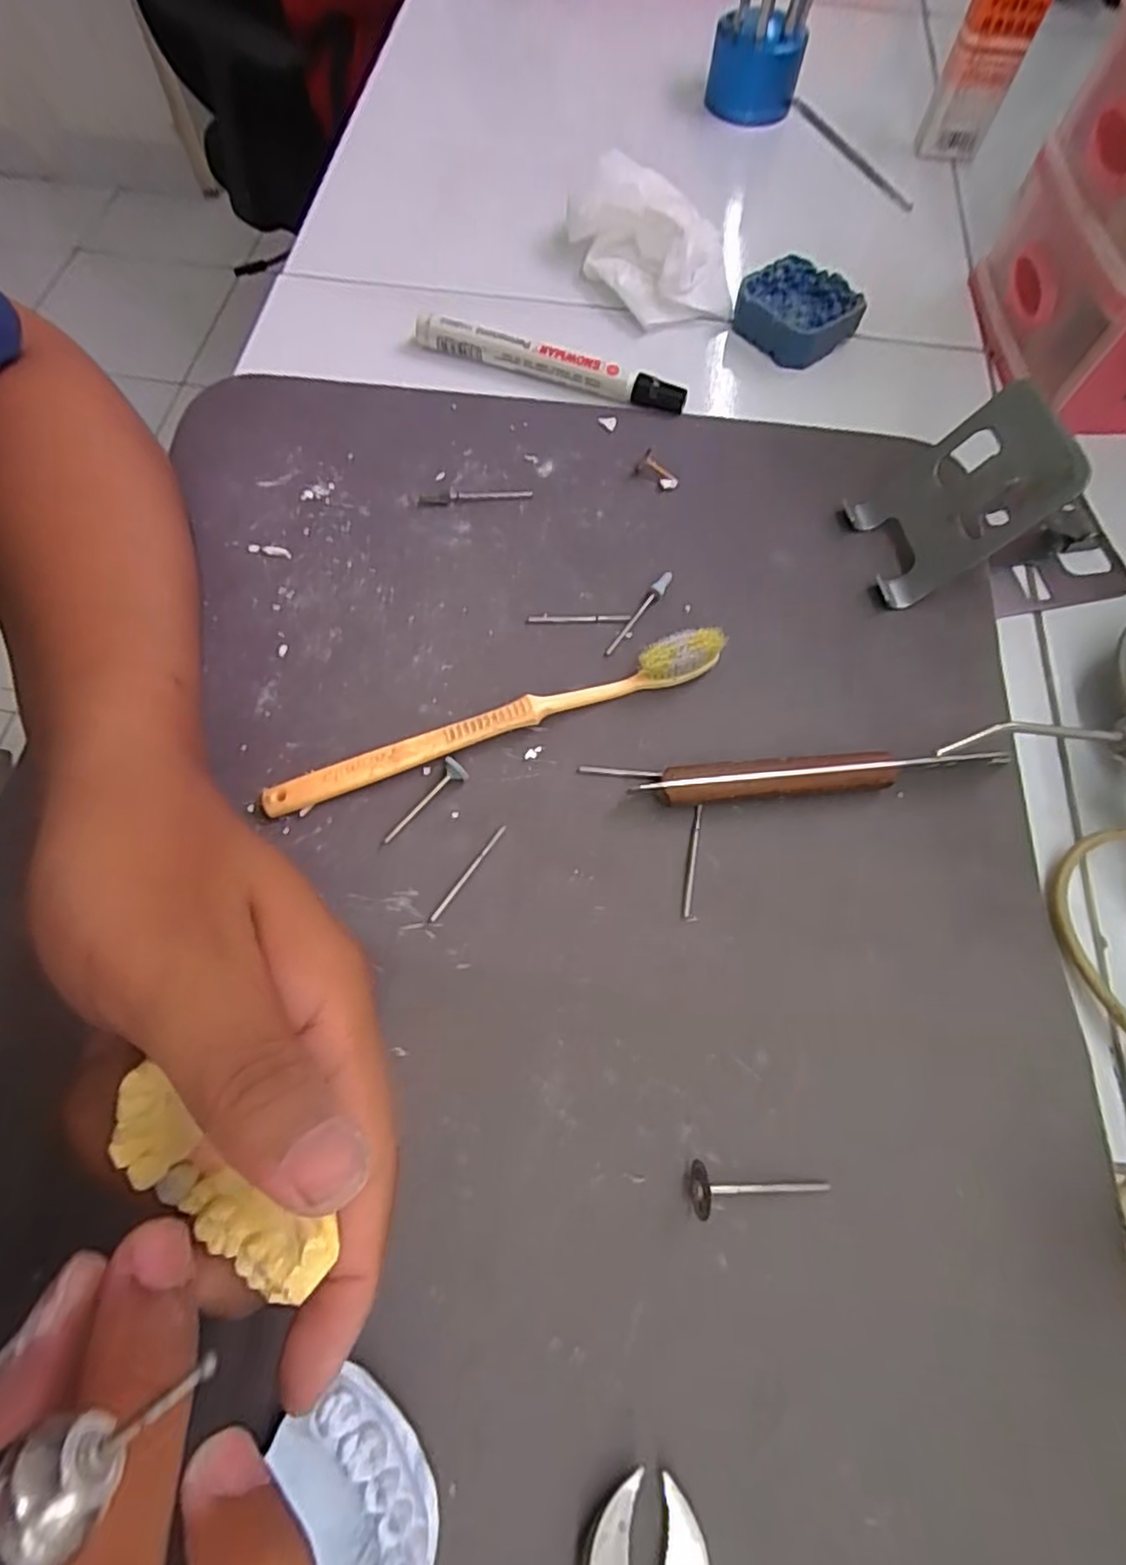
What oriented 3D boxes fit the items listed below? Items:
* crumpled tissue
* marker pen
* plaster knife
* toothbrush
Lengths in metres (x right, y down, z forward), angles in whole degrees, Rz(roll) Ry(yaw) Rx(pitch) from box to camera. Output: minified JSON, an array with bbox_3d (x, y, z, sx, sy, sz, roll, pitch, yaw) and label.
[{"bbox_3d":[0.046,-0.302,0.373,0.060,0.030,0.106,-27,70,-12],"label":"crumpled tissue"},{"bbox_3d":[-0.008,-0.215,0.345,0.144,0.018,0.011,20,68,7],"label":"marker pen"},{"bbox_3d":[0.101,-0.002,0.257,0.143,0.015,0.014,-4,67,-3],"label":"plaster knife"},{"bbox_3d":[-0.024,-0.025,0.261,0.184,0.019,0.014,-18,69,-9],"label":"toothbrush"}]

